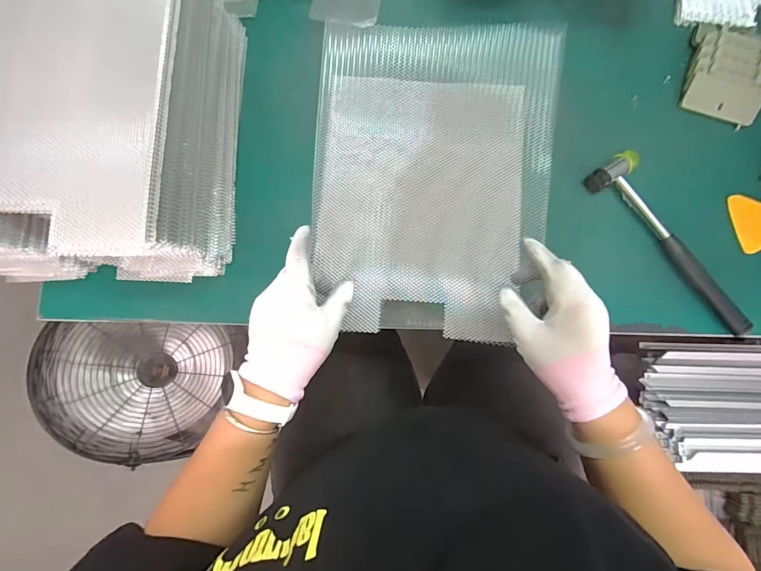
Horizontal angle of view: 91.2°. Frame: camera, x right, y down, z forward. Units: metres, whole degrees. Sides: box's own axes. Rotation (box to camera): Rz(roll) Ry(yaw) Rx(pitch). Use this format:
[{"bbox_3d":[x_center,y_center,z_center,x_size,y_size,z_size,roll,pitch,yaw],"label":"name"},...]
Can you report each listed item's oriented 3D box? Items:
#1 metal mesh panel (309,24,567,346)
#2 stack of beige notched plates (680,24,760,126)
[{"bbox_3d":[0.052,-0.107,0.403,0.238,0.049,0.325,5,98,1],"label":"metal mesh panel"},{"bbox_3d":[0.429,-0.267,0.458,0.083,0.027,0.119,14,82,4],"label":"stack of beige notched plates"}]

